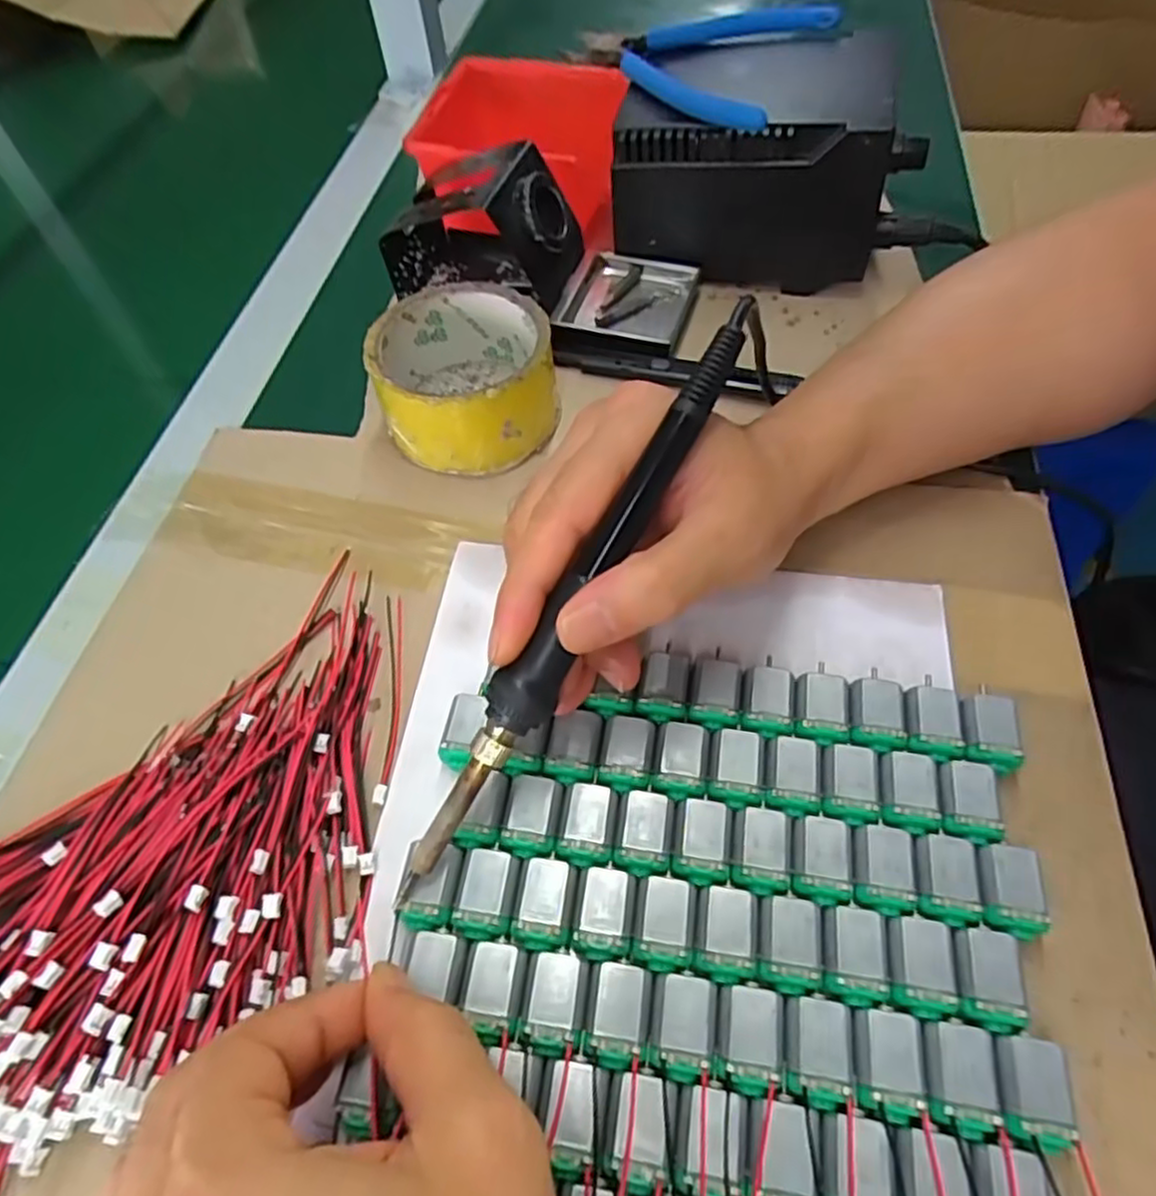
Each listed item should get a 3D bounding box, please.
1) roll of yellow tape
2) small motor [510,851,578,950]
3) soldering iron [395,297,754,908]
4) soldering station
[{"bbox_3d":[-0.055,-0.105,0.349,0.082,0.052,0.083,-2,57,3],"label":"roll of yellow tape"},{"bbox_3d":[-0.010,0.099,0.234,0.018,0.011,0.027,5,57,8],"label":"small motor"},{"bbox_3d":[0.004,-0.003,0.231,0.017,0.028,0.224,28,87,20],"label":"soldering iron"},{"bbox_3d":[0.107,-0.247,0.406,0.157,0.085,0.109,10,58,11],"label":"soldering station"}]

